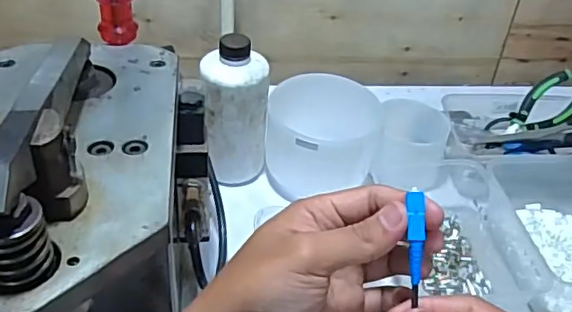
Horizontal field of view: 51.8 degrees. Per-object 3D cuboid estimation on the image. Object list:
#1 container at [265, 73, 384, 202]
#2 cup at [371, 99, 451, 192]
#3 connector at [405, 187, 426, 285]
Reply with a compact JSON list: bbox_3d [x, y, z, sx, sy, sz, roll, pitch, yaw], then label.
[{"bbox_3d":[0.039,-0.017,0.644,0.118,0.102,0.109,9,39,6],"label":"container"},{"bbox_3d":[0.143,-0.013,0.670,0.080,0.078,0.089,10,40,7],"label":"cup"},{"bbox_3d":[0.068,0.041,0.304,0.009,0.048,0.006,1,-2,-3],"label":"connector"}]

